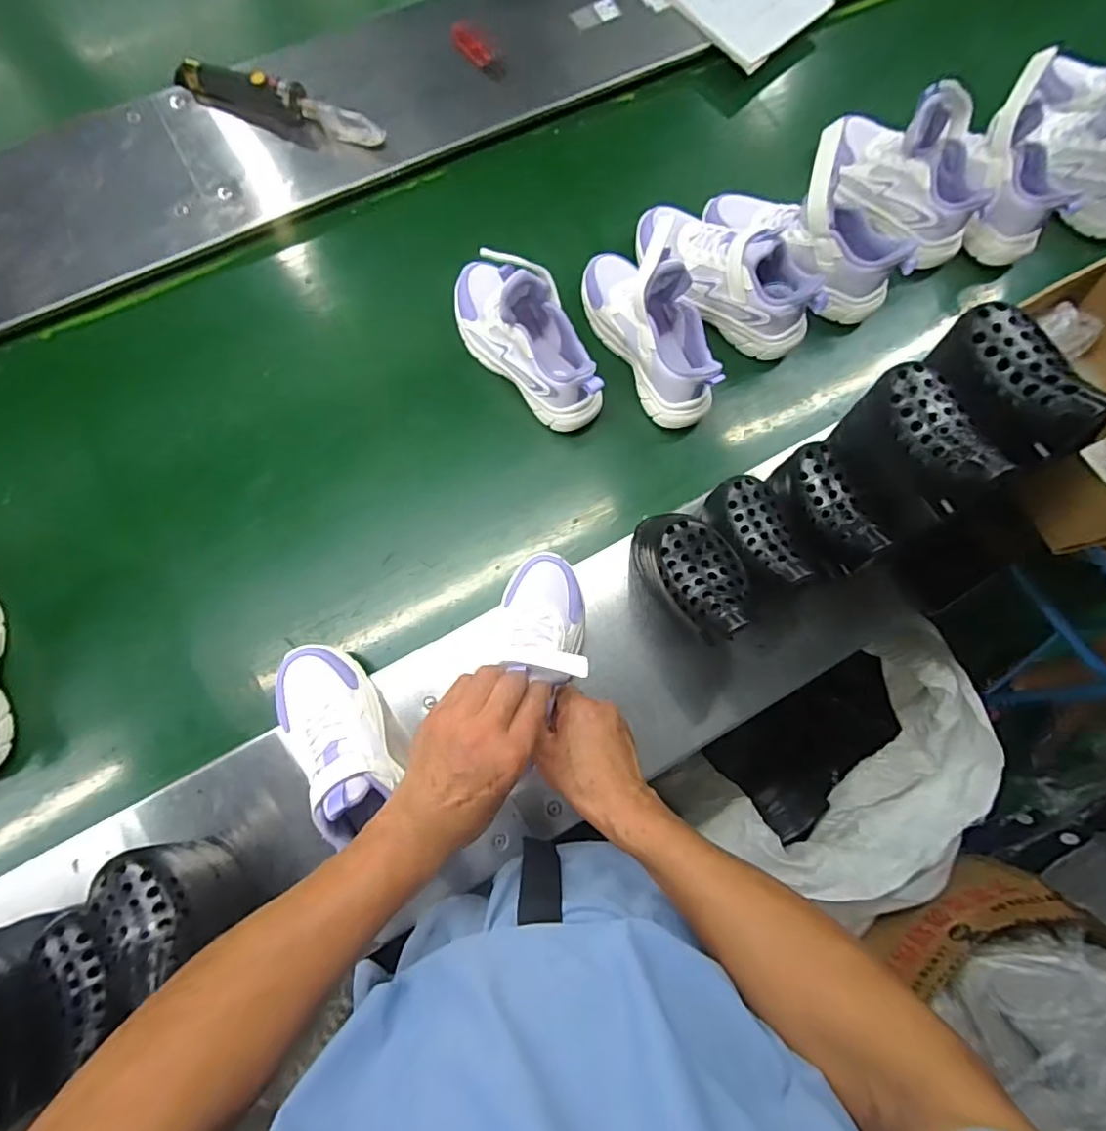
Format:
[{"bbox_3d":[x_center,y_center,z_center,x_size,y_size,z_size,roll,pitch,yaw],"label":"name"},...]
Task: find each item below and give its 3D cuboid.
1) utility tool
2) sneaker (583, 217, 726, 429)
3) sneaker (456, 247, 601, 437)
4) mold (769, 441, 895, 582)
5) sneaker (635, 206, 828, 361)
[{"bbox_3d":[-0.345,-0.586,0.698,0.267,0.044,0.035,16,77,-1],"label":"utility tool"},{"bbox_3d":[0.121,-0.291,0.635,0.082,0.133,0.238,-30,82,-10],"label":"sneaker"},{"bbox_3d":[-0.032,-0.271,0.637,0.081,0.148,0.235,-44,84,-12],"label":"sneaker"},{"bbox_3d":[0.270,-0.055,0.552,0.053,0.080,0.131,-13,79,-7],"label":"mold"},{"bbox_3d":[0.209,-0.361,0.662,0.248,0.104,0.083,34,77,3],"label":"sneaker"}]

